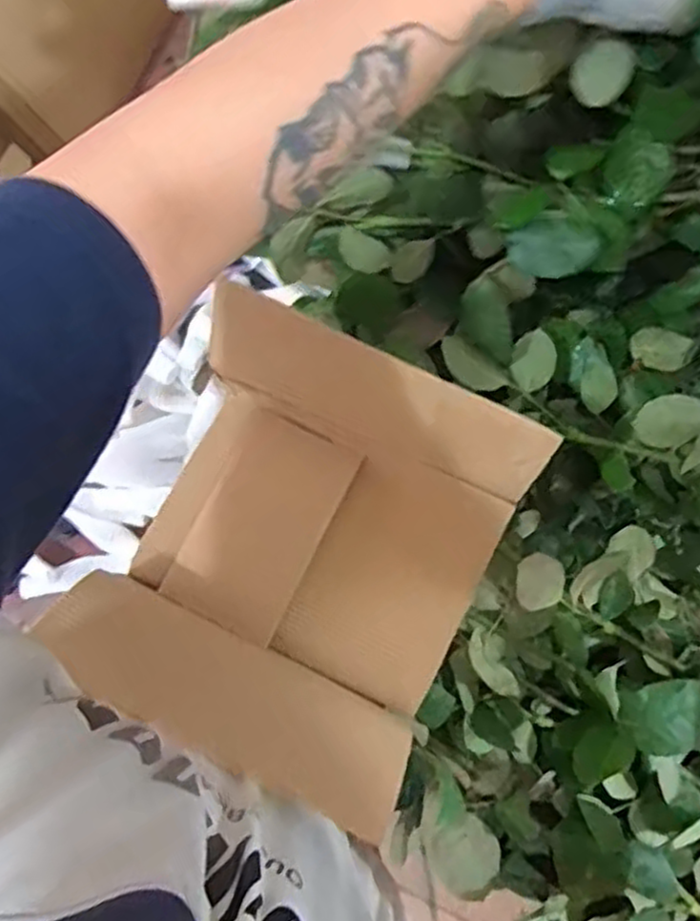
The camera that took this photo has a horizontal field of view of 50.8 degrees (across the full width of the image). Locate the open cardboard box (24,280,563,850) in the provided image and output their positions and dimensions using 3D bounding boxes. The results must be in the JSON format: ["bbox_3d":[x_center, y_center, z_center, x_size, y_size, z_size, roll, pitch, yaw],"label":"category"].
[{"bbox_3d":[-0.028,0.054,0.439,0.214,0.106,0.229,25,80,4],"label":"open cardboard box"}]

